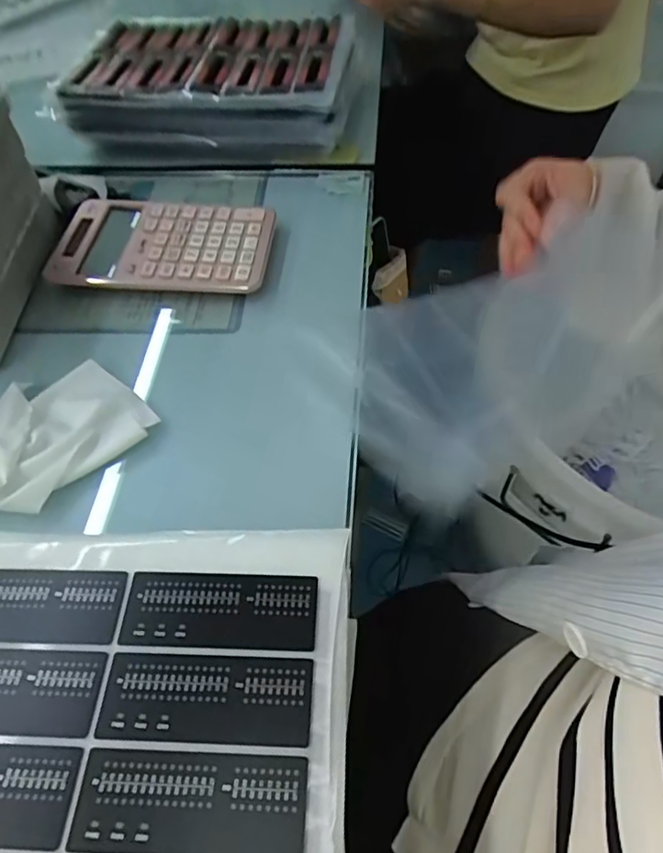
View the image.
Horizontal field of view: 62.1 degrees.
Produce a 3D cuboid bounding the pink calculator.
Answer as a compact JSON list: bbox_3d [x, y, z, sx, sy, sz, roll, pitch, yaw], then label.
[{"bbox_3d":[-0.145,-0.159,0.477,0.182,0.019,0.112,1,53,4],"label":"pink calculator"}]

